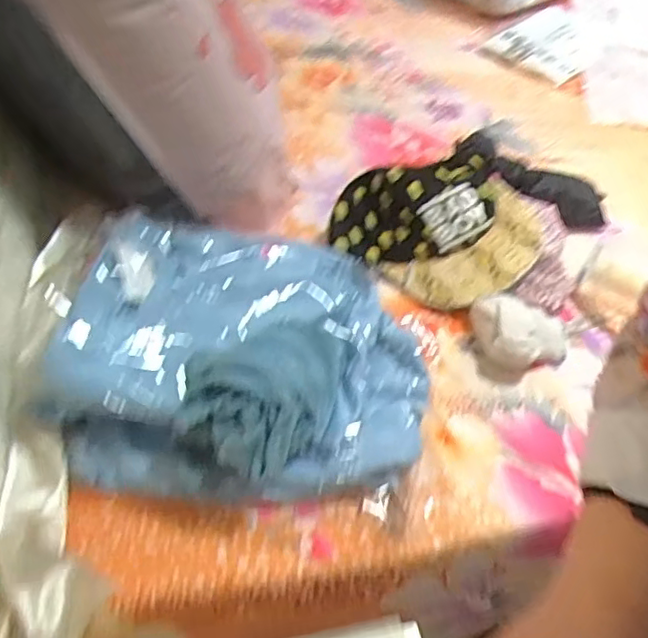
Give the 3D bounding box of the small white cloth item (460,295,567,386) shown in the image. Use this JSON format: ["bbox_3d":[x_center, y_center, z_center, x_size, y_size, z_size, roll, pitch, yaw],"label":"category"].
[{"bbox_3d":[0.212,0.016,0.698,0.107,0.049,0.111,3,45,-4],"label":"small white cloth item"}]

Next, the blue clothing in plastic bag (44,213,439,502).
[{"bbox_3d":[-0.092,0.022,0.622,0.370,0.097,0.299,2,45,-5],"label":"blue clothing in plastic bag"}]

